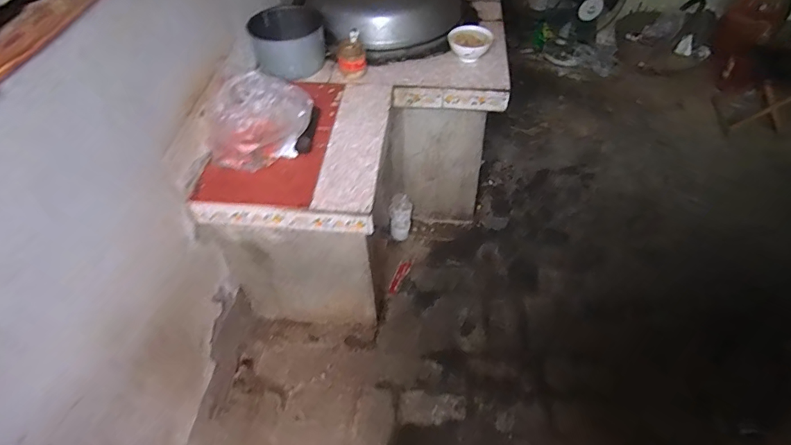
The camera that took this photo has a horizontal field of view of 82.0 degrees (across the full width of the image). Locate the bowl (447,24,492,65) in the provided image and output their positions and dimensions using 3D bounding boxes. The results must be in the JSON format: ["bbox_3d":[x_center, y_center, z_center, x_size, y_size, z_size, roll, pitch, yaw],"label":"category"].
[{"bbox_3d":[0.223,-0.550,1.399,0.121,0.067,0.119,0,50,0],"label":"bowl"}]

